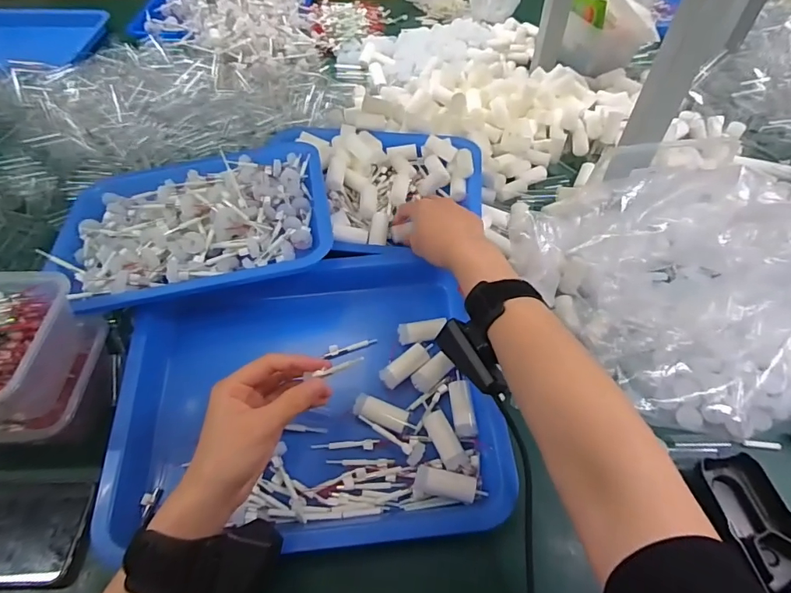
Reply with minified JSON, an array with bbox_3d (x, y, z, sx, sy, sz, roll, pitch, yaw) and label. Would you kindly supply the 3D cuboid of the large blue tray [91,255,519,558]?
[{"bbox_3d":[-0.076,0.087,0.421,0.332,0.045,0.259,-5,53,-3],"label":"large blue tray"}]

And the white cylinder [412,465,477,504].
[{"bbox_3d":[0.041,0.156,0.380,0.051,0.018,0.023,4,53,3],"label":"white cylinder"}]

